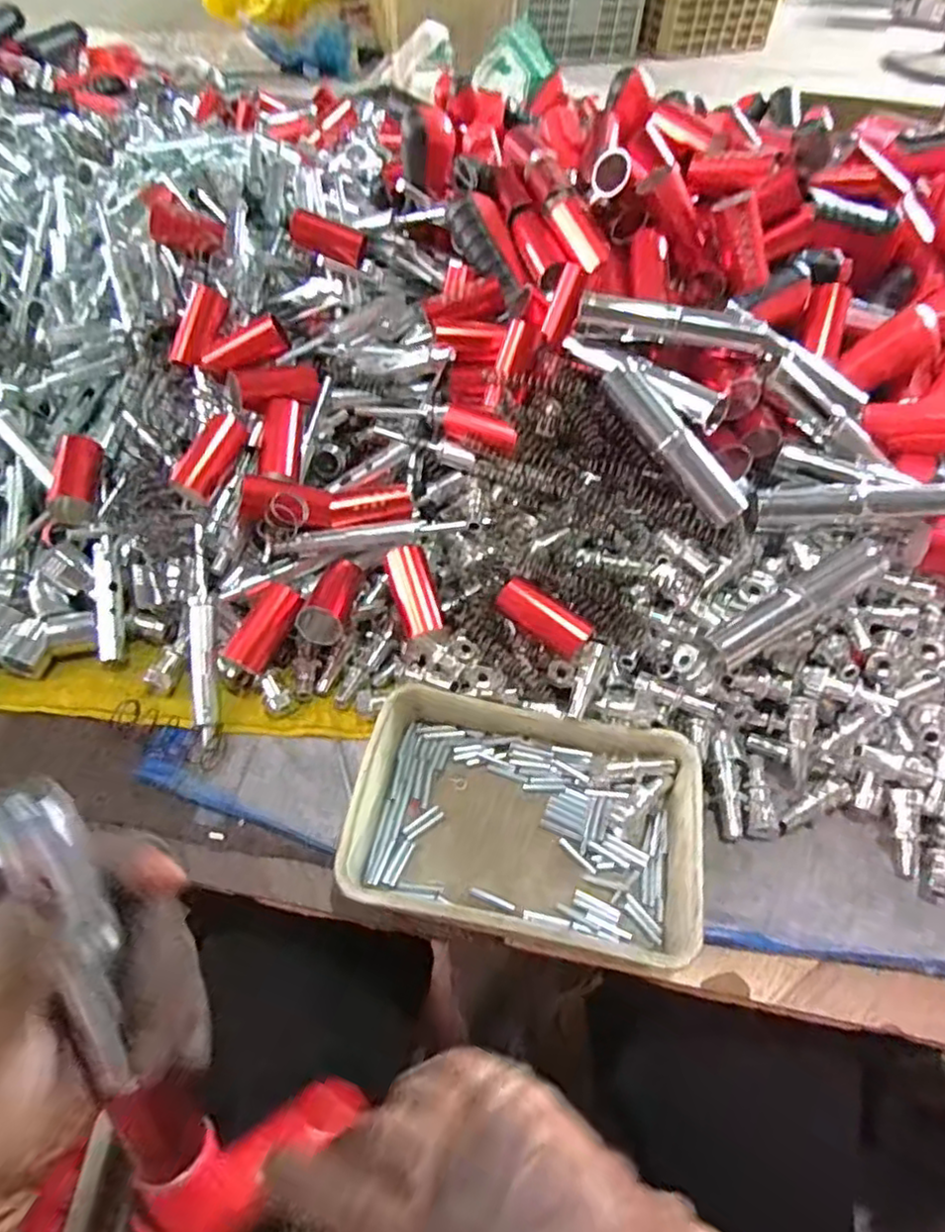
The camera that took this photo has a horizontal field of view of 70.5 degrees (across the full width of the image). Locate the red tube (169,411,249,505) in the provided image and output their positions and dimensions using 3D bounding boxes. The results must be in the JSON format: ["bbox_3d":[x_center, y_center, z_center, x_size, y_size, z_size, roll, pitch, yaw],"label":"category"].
[{"bbox_3d":[-0.187,-0.113,0.474,0.027,0.022,0.069,21,71,11],"label":"red tube"}]

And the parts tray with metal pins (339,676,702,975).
[{"bbox_3d":[0.032,0.125,0.409,0.200,0.043,0.133,10,56,4],"label":"parts tray with metal pins"}]

